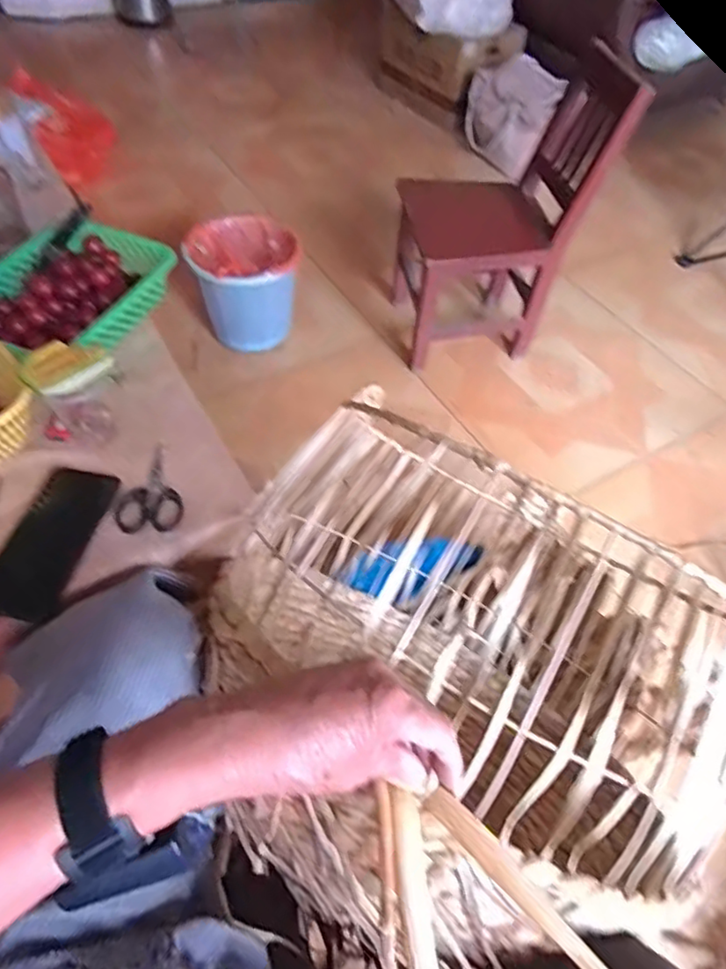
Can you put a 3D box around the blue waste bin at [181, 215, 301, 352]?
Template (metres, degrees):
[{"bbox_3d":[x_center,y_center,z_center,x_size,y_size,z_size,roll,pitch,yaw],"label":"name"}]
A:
[{"bbox_3d":[-0.266,-0.459,1.348,0.222,0.218,0.233,2,54,-2],"label":"blue waste bin"}]

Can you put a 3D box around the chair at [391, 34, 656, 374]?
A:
[{"bbox_3d":[0.265,-0.553,1.257,0.343,0.550,0.291,-7,55,-9],"label":"chair"}]

